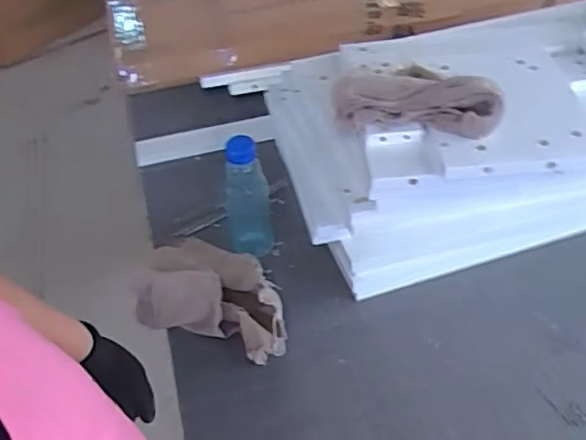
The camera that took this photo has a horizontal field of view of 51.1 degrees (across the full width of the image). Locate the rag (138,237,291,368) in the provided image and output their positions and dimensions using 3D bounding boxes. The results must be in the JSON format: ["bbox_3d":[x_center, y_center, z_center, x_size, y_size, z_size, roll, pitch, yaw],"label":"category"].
[{"bbox_3d":[-0.102,0.097,0.838,0.246,0.063,0.146,24,52,23],"label":"rag"}]

